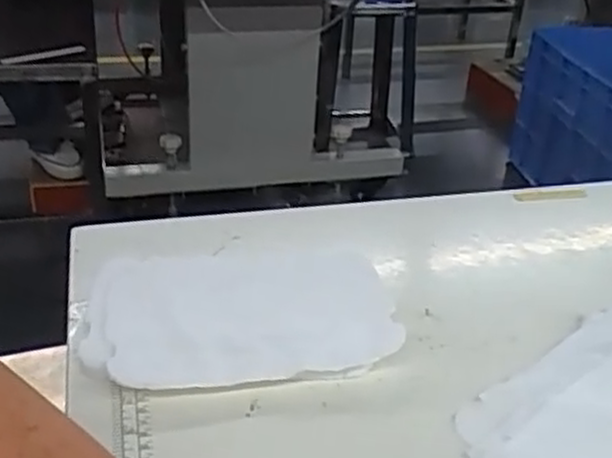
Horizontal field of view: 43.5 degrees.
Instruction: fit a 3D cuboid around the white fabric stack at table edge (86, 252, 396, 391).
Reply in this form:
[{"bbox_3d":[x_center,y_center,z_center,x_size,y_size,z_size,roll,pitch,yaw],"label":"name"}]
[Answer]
[{"bbox_3d":[-0.044,0.060,0.540,0.206,0.020,0.144,-2,30,-10],"label":"white fabric stack at table edge"}]

